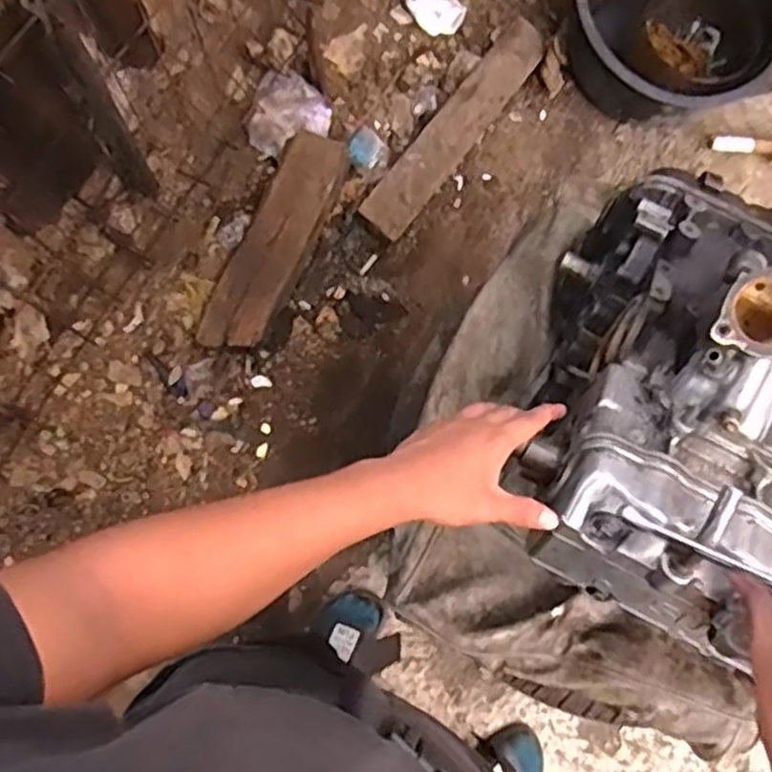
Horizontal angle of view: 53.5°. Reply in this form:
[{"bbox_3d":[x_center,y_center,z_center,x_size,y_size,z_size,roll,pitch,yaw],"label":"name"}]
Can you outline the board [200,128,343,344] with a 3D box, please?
[{"bbox_3d":[-0.209,-0.267,1.425,0.121,0.055,0.446,24,83,6],"label":"board"}]

